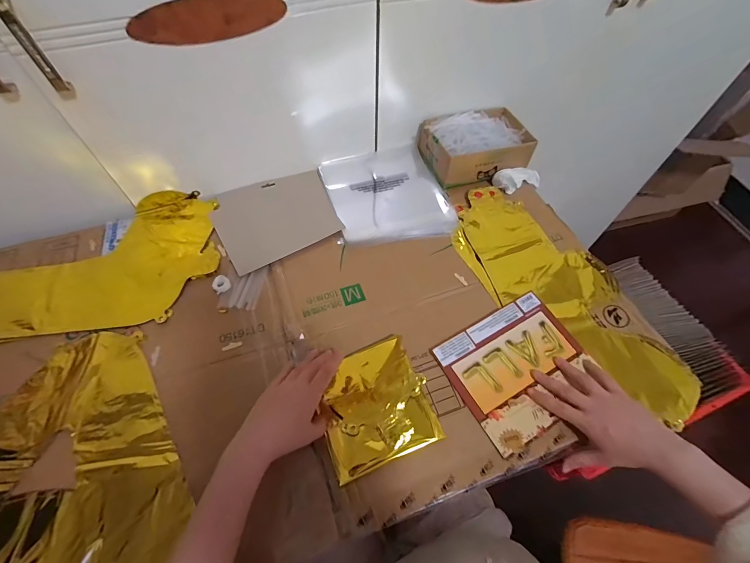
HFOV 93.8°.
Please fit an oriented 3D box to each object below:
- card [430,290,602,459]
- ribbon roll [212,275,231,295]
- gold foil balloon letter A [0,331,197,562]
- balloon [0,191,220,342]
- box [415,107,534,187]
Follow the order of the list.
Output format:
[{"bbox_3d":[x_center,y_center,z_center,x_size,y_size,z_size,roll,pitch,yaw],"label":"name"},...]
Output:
[{"bbox_3d":[0.203,0.117,0.497,0.190,0.011,0.160,-26,62,-16],"label":"card"},{"bbox_3d":[-0.237,0.004,0.541,0.025,0.010,0.026,0,58,-1],"label":"ribbon roll"},{"bbox_3d":[-0.418,0.254,0.392,0.366,0.027,0.301,-28,62,-18],"label":"gold foil balloon letter A"},{"bbox_3d":[-0.461,-0.034,0.570,0.389,0.010,0.260,-9,58,-7],"label":"balloon"},{"bbox_3d":[0.198,-0.267,0.675,0.194,0.077,0.146,-20,60,-13],"label":"box"}]

